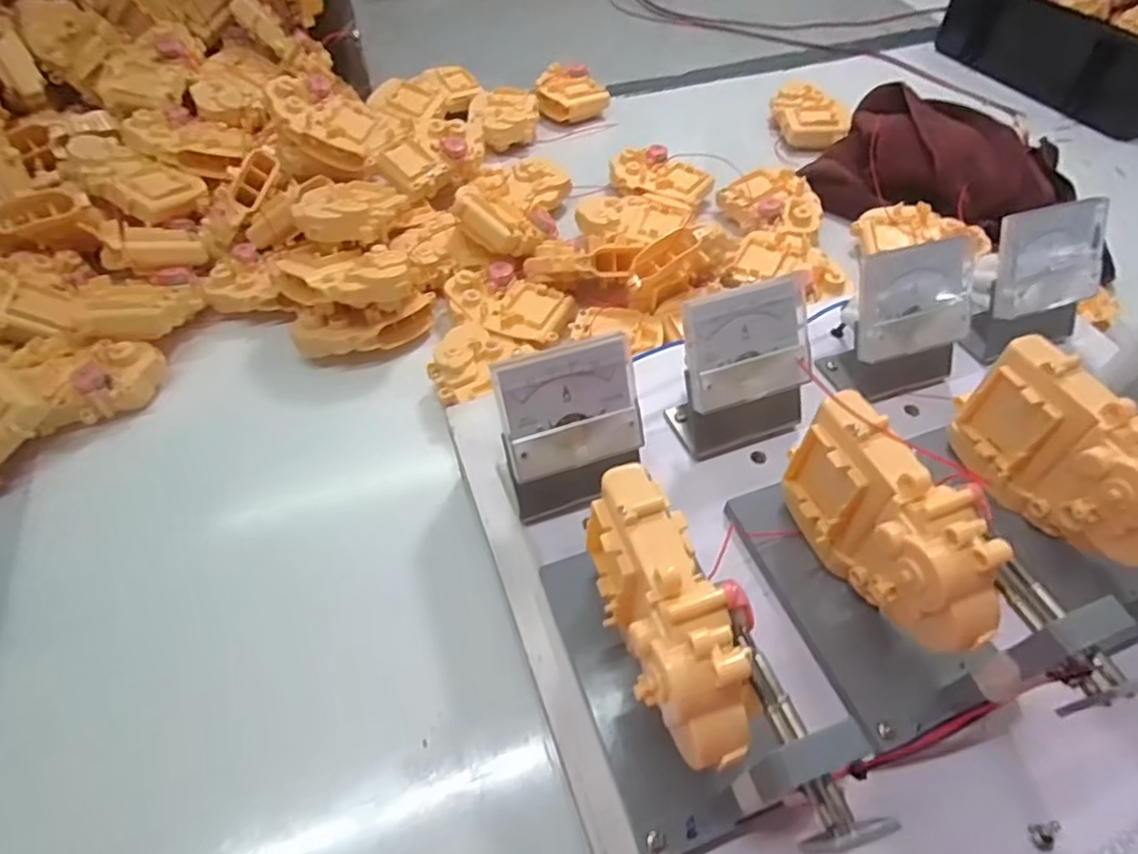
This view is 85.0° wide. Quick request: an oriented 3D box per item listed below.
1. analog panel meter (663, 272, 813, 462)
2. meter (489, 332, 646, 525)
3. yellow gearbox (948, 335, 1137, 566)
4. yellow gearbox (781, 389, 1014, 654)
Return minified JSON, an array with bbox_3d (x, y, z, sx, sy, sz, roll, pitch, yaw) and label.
[{"bbox_3d":[0.090,-0.028,0.317,0.066,0.074,0.043,-16,53,-11],"label":"analog panel meter"},{"bbox_3d":[0.001,0.003,0.291,0.065,0.073,0.041,-16,54,-11],"label":"meter"},{"bbox_3d":[0.216,0.015,0.270,0.030,0.067,0.096,-19,54,-13],"label":"yellow gearbox"},{"bbox_3d":[0.123,0.045,0.250,0.032,0.082,0.095,-16,54,-12],"label":"yellow gearbox"}]

